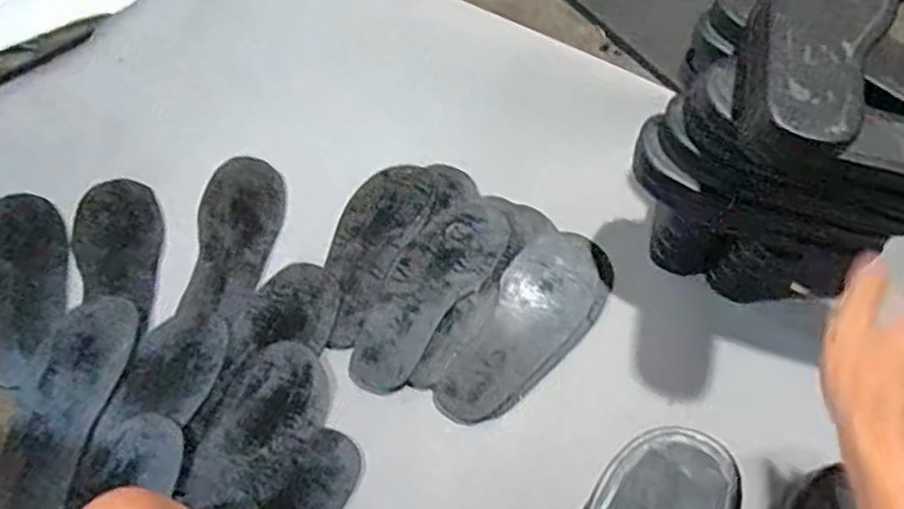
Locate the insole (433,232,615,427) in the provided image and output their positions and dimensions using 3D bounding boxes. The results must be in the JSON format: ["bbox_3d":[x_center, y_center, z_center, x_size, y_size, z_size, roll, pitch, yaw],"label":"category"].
[{"bbox_3d":[0.087,0.074,0.704,0.104,0.013,0.260,27,63,16],"label":"insole"}]

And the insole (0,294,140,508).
[{"bbox_3d":[-0.399,0.162,0.665,0.095,0.025,0.262,9,59,6],"label":"insole"}]

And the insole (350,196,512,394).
[{"bbox_3d":[-0.029,0.036,0.738,0.096,0.006,0.257,29,63,17],"label":"insole"}]

